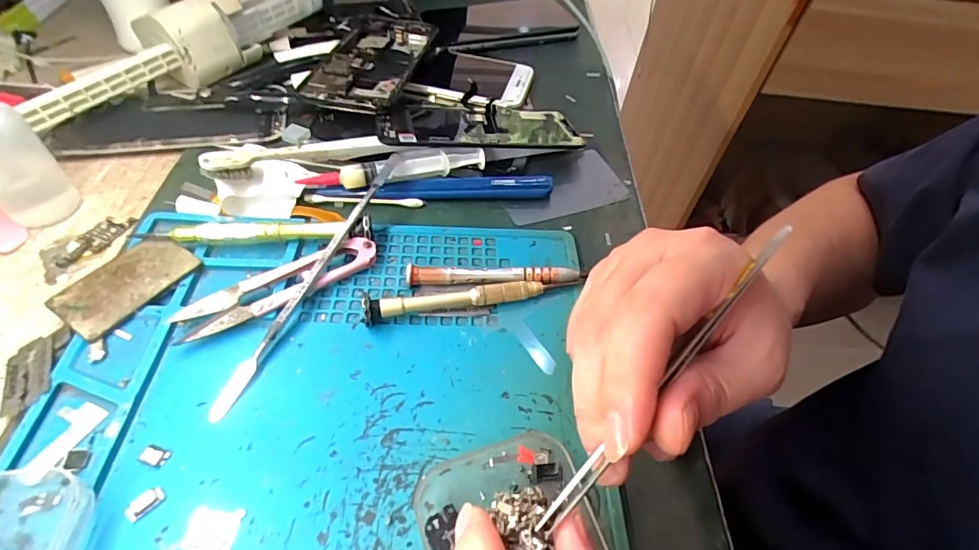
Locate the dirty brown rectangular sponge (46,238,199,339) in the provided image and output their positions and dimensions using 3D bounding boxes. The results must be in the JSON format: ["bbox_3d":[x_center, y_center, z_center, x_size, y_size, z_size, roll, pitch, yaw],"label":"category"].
[{"bbox_3d":[-0.182,0.005,0.243,0.034,0.007,0.059,29,54,17],"label":"dirty brown rectangular sponge"}]

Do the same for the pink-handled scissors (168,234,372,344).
[{"bbox_3d":[-0.106,0.006,0.248,0.099,0.010,0.022,-26,58,-24],"label":"pink-handled scissors"}]

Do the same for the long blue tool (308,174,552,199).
[{"bbox_3d":[-0.034,-0.055,0.304,0.147,0.012,0.014,-3,51,-8],"label":"long blue tool"}]

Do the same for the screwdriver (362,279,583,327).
[{"bbox_3d":[-0.007,0.013,0.252,0.113,0.012,0.012,-6,52,-10],"label":"screwdriver"}]

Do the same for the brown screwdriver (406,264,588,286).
[{"bbox_3d":[0.004,0.002,0.262,0.096,0.011,0.008,0,51,-5],"label":"brown screwdriver"}]

